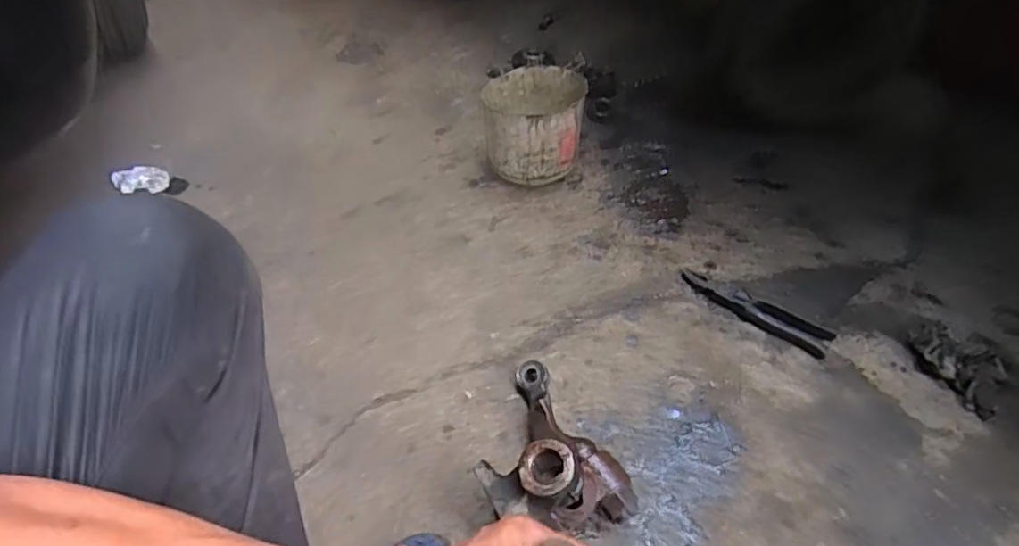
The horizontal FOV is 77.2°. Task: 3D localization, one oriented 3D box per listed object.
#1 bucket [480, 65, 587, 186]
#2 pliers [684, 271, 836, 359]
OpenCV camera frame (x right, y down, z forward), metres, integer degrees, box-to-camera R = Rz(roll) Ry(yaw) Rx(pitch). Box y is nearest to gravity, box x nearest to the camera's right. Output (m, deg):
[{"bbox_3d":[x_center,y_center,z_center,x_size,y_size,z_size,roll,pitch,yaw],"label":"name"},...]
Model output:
[{"bbox_3d":[0.043,-0.240,1.067,0.164,0.144,0.153,0,50,0],"label":"bucket"},{"bbox_3d":[0.349,0.050,0.913,0.215,0.011,0.055,29,56,23],"label":"pliers"}]

